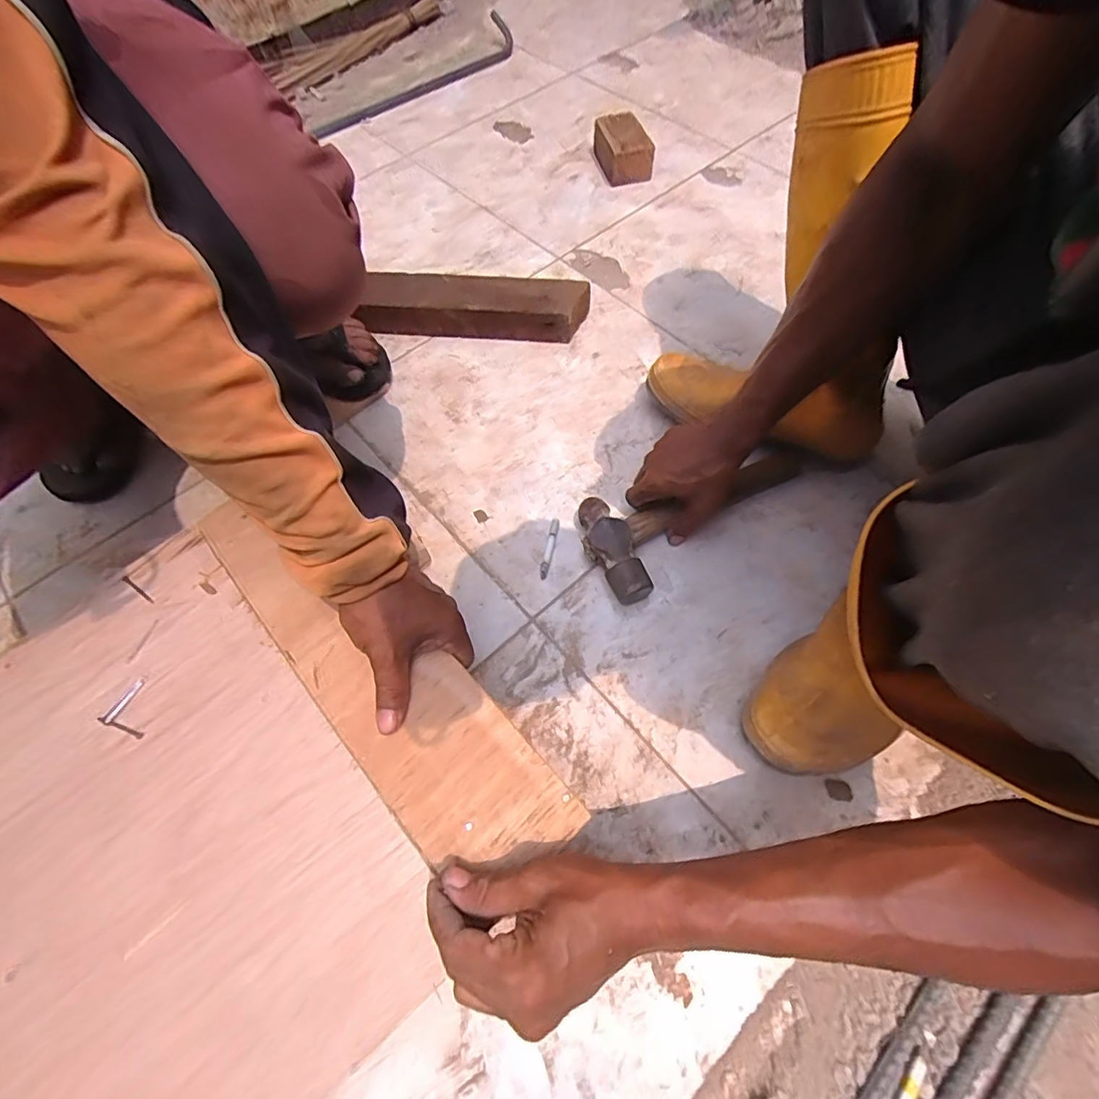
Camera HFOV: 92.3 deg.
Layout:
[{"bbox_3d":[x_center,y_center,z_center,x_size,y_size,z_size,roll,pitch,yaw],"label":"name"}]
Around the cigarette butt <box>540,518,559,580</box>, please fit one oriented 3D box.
[{"bbox_3d":[0.000,-0.002,0.566,0.009,0.005,0.072,10,64,7],"label":"cigarette butt"}]

